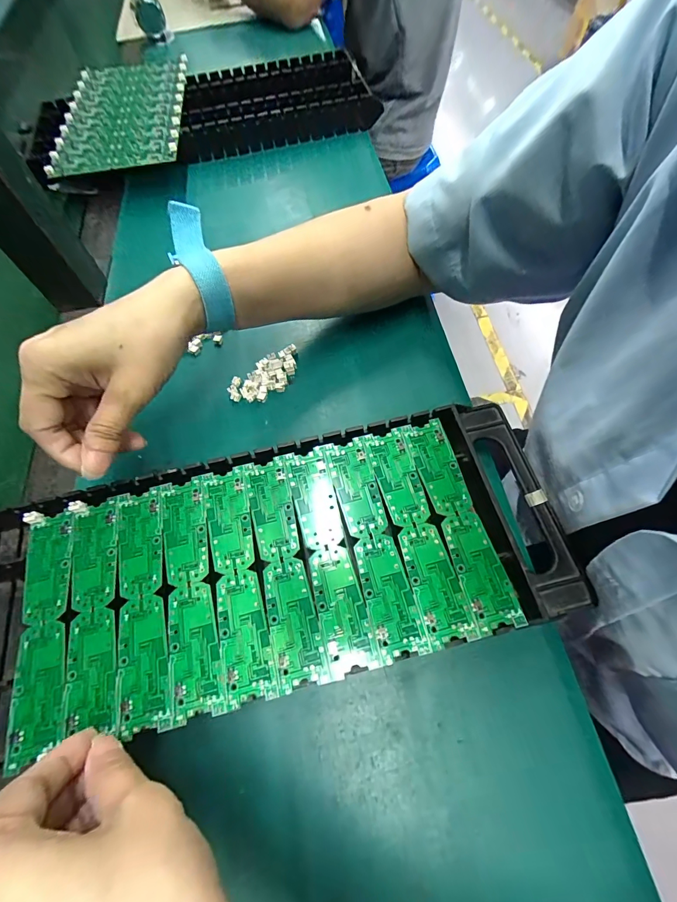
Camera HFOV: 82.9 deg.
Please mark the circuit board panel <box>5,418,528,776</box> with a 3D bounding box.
[{"bbox_3d":[-0.044,0.064,0.213,0.251,0.004,0.124,-14,64,-4],"label":"circuit board panel"}]

